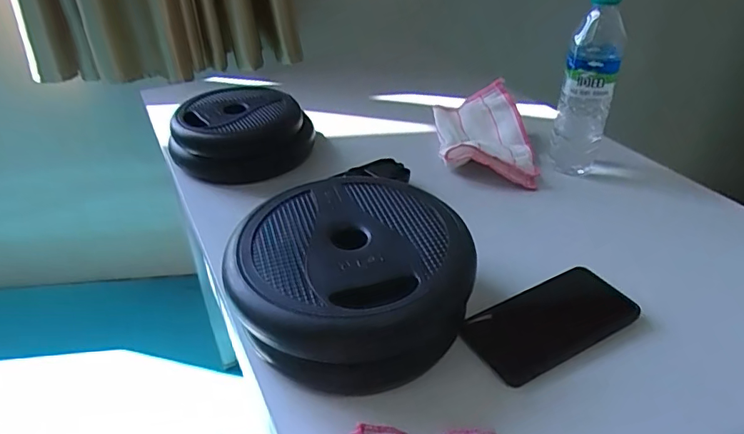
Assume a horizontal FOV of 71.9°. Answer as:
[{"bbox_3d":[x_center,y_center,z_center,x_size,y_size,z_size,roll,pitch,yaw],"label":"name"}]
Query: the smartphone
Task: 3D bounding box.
[{"bbox_3d":[0.157,0.092,0.453,0.158,0.016,0.071,-17,39,-24],"label":"smartphone"}]

